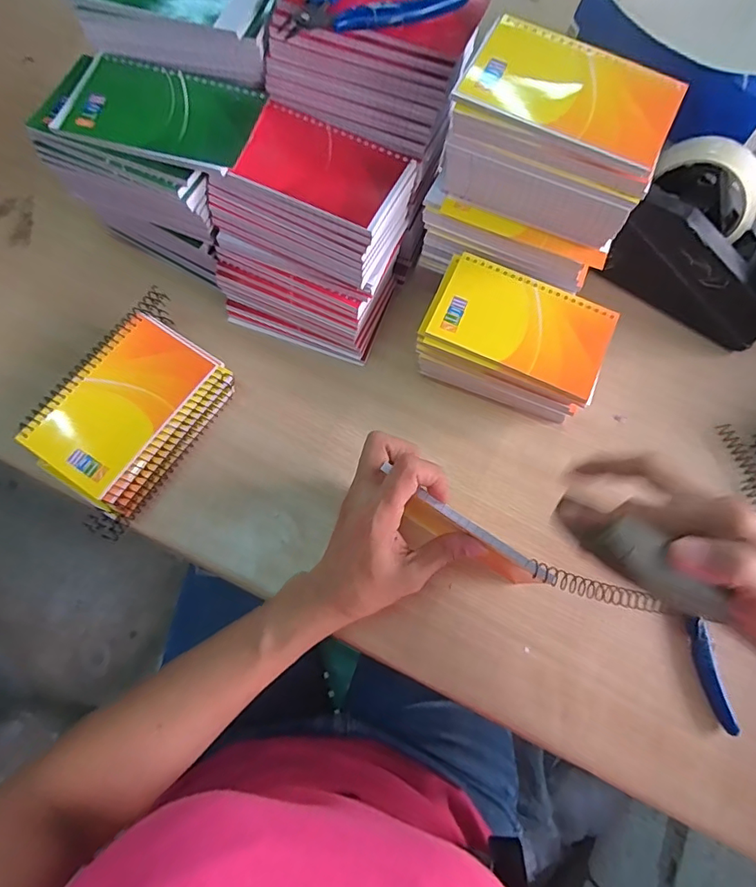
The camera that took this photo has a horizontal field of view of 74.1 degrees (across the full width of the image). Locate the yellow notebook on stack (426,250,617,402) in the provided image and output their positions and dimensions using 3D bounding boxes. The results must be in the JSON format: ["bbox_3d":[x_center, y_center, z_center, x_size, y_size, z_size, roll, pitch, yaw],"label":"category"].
[{"bbox_3d":[0.110,-0.091,0.378,0.127,0.007,0.079,25,72,6],"label":"yellow notebook on stack"}]

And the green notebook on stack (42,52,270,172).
[{"bbox_3d":[-0.154,-0.237,0.355,0.131,0.006,0.076,16,72,3],"label":"green notebook on stack"}]

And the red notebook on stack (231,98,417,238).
[{"bbox_3d":[-0.039,-0.198,0.354,0.111,0.009,0.079,24,68,0],"label":"red notebook on stack"}]

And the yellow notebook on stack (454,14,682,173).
[{"bbox_3d":[0.123,-0.223,0.316,0.129,0.011,0.081,25,73,6],"label":"yellow notebook on stack"}]

